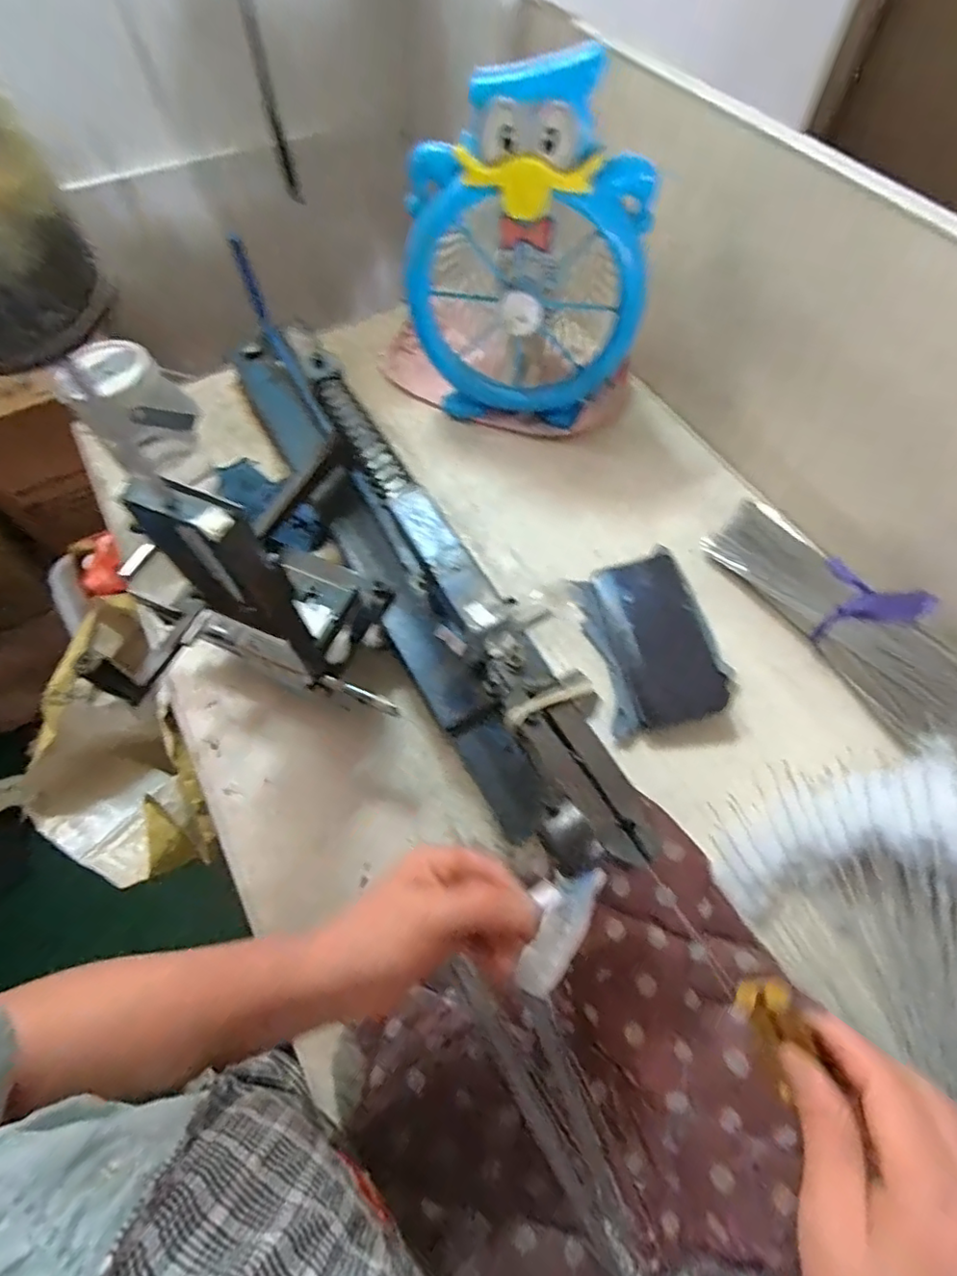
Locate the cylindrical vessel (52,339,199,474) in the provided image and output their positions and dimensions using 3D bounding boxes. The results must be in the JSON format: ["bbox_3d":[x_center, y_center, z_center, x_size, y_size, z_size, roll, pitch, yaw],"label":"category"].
[{"bbox_3d":[-0.314,-0.205,0.551,0.084,0.119,0.079,0,62,1],"label":"cylindrical vessel"}]

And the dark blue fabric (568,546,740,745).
[{"bbox_3d":[0.154,0.002,0.542,0.116,0.036,0.163,-14,63,-6],"label":"dark blue fabric"}]

